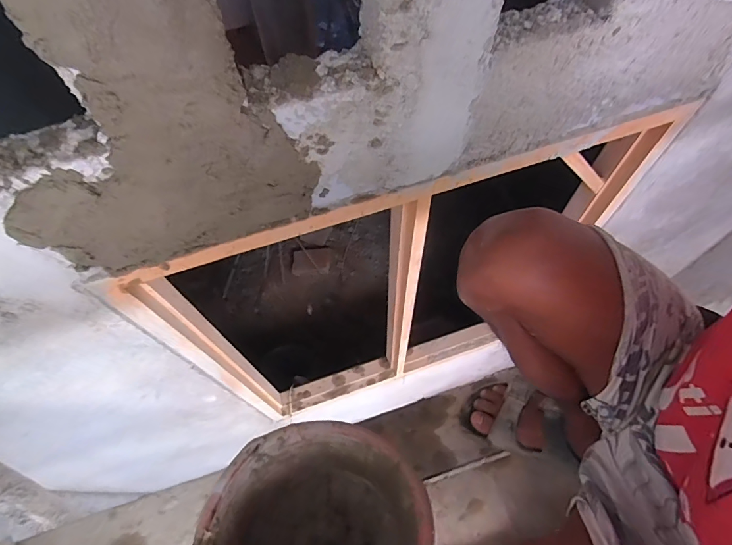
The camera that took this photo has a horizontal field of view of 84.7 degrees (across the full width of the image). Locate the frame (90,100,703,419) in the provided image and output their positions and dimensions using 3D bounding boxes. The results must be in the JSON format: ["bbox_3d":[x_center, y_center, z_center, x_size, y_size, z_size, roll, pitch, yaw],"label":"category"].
[{"bbox_3d":[0.122,0.114,1.252,1.118,1.270,0.100,-17,63,-7],"label":"frame"}]

